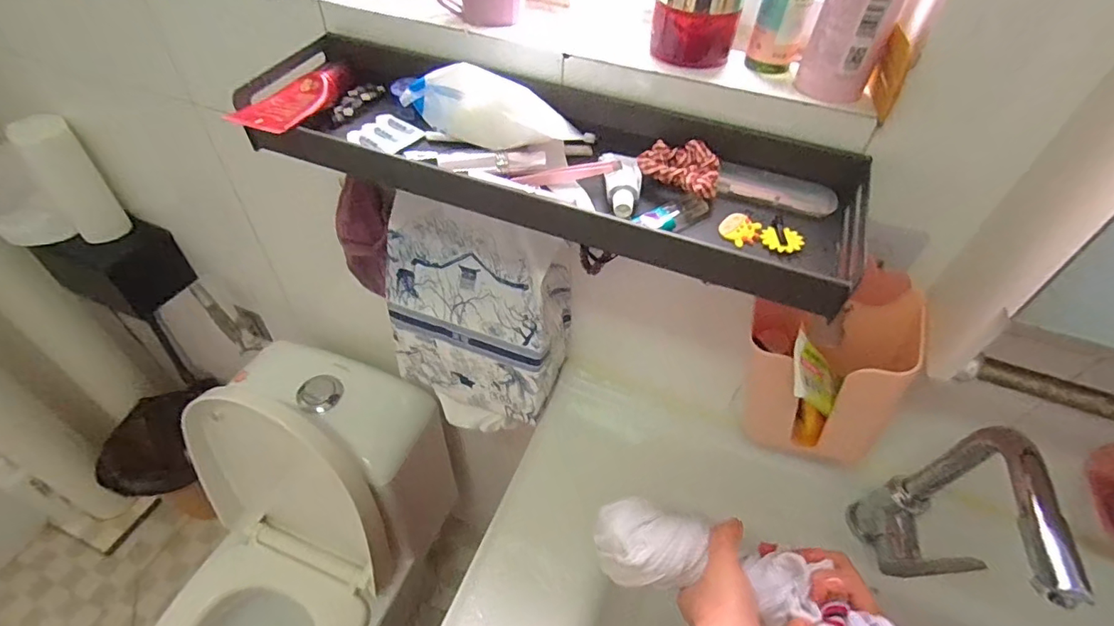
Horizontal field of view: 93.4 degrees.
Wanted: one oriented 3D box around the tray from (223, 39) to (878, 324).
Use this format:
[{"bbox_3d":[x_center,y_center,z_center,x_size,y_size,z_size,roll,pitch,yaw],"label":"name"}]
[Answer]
[{"bbox_3d":[-0.006,-0.146,0.445,0.520,0.063,0.190,16,48,10],"label":"tray"}]

